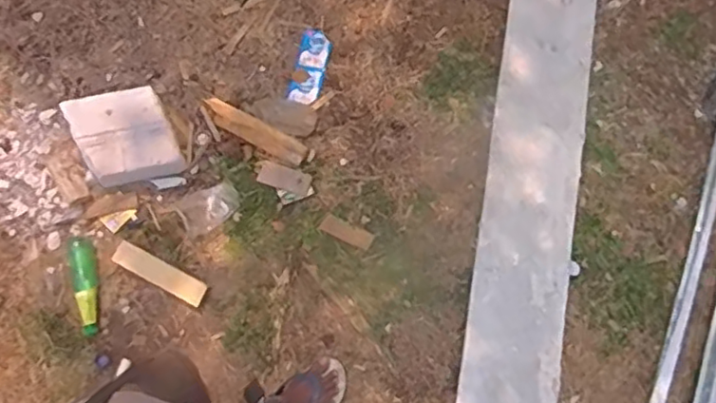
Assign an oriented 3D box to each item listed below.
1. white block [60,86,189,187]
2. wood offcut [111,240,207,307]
[{"bbox_3d":[-0.550,-0.152,1.510,0.207,0.083,0.235,-24,81,-5],"label":"white block"},{"bbox_3d":[-0.463,0.168,1.479,0.233,0.019,0.057,27,80,4],"label":"wood offcut"}]

